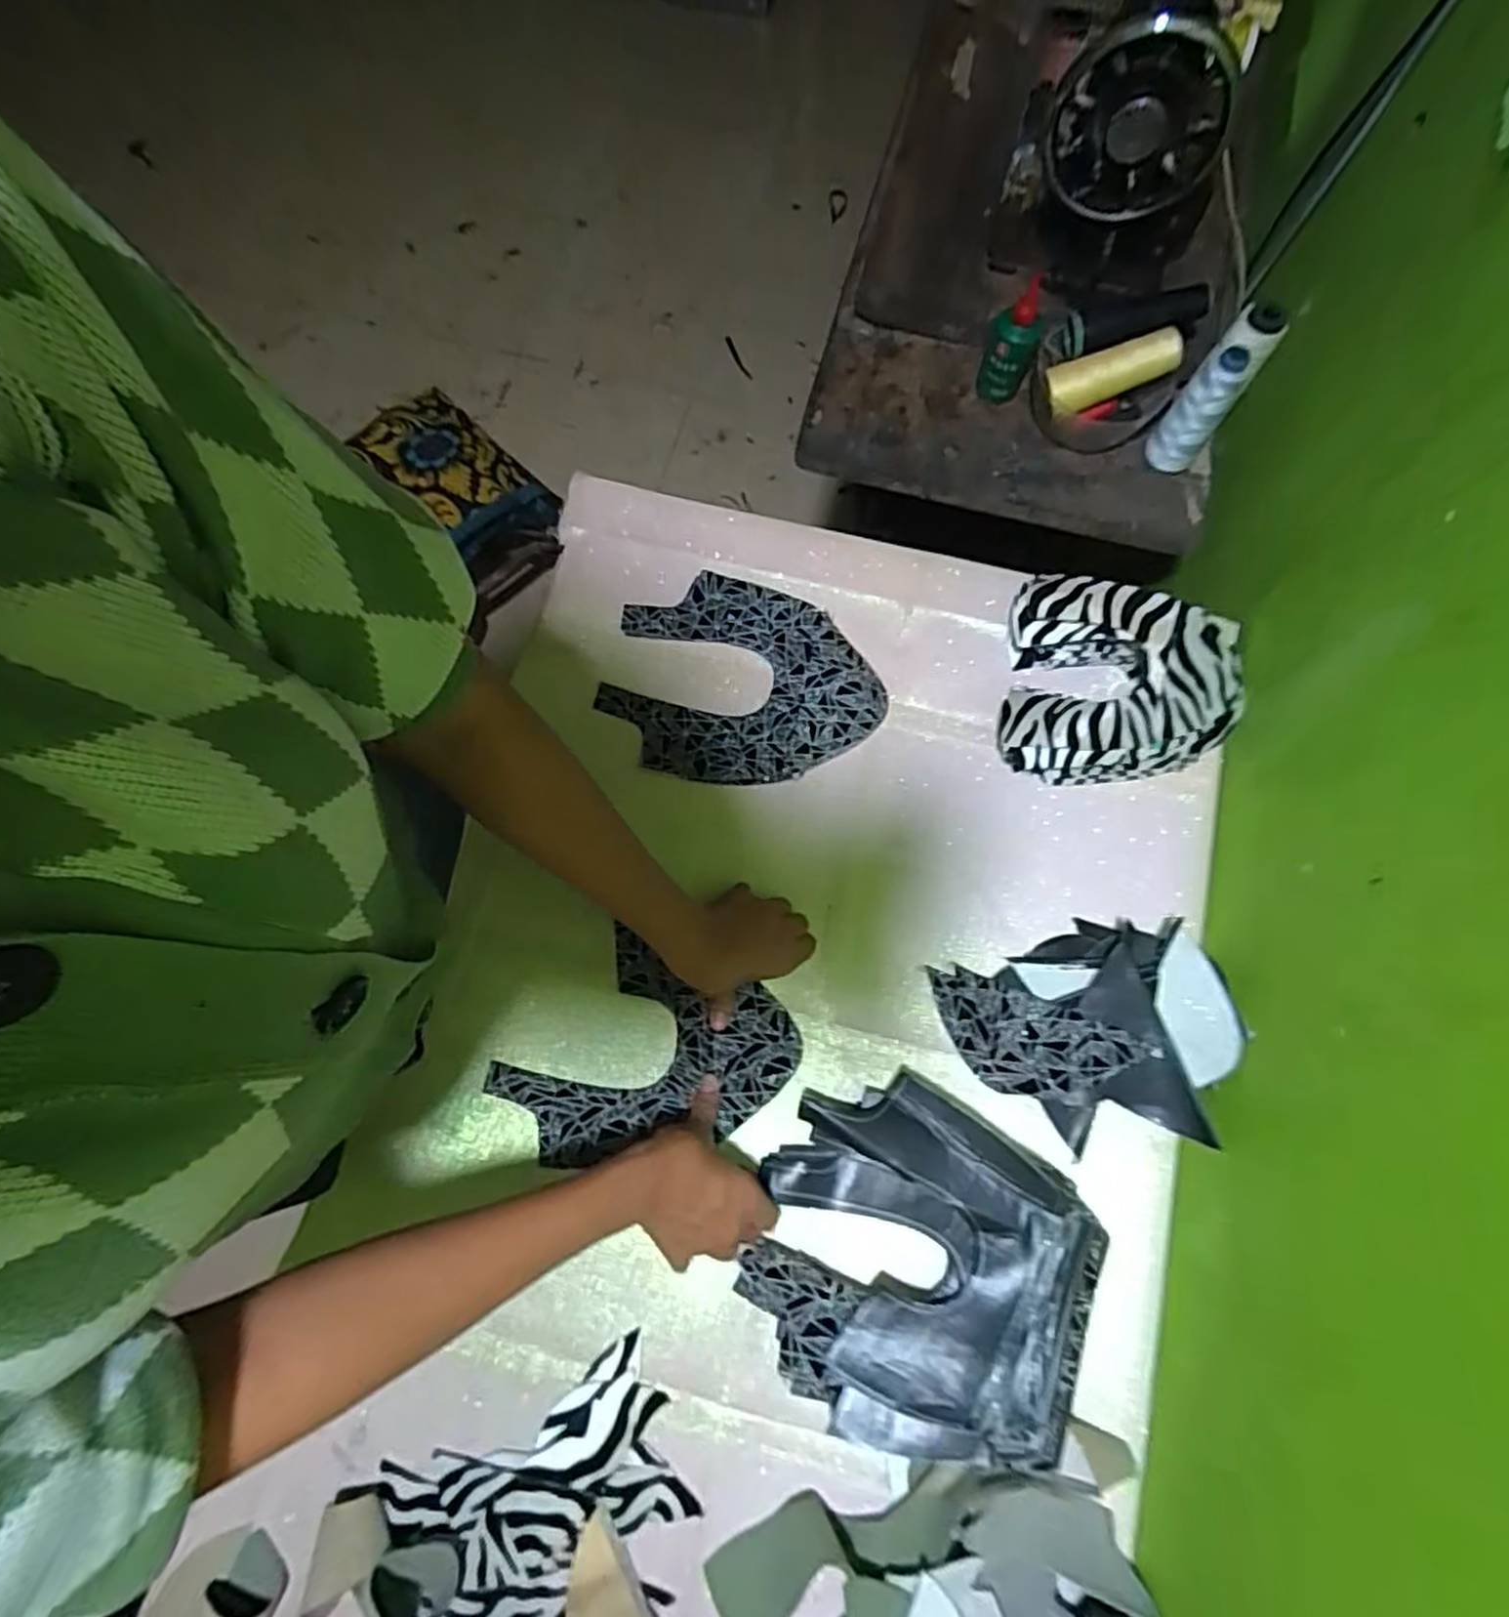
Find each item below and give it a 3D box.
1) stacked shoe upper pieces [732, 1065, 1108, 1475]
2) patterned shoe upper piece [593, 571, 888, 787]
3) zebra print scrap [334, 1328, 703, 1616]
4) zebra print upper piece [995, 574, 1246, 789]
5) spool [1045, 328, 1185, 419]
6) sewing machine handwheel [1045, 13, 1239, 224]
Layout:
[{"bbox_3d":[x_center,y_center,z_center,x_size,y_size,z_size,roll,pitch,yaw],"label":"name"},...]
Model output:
[{"bbox_3d":[0.113,0.309,0.509,0.228,0.053,0.200,31,76,8],"label":"stacked shoe upper pieces"},{"bbox_3d":[-0.010,-0.106,0.651,0.233,0.011,0.182,15,77,7],"label":"patterned shoe upper piece"},{"bbox_3d":[-0.143,0.452,0.489,0.185,0.017,0.116,-25,76,-7],"label":"zebra print scrap"},{"bbox_3d":[0.300,-0.105,0.616,0.185,0.077,0.169,9,74,2],"label":"zebra print upper piece"},{"bbox_3d":[0.321,-0.393,0.677,0.116,0.036,0.038,-16,74,10],"label":"spool"},{"bbox_3d":[0.307,-0.553,0.604,0.132,0.122,0.038,15,75,4],"label":"sewing machine handwheel"}]

